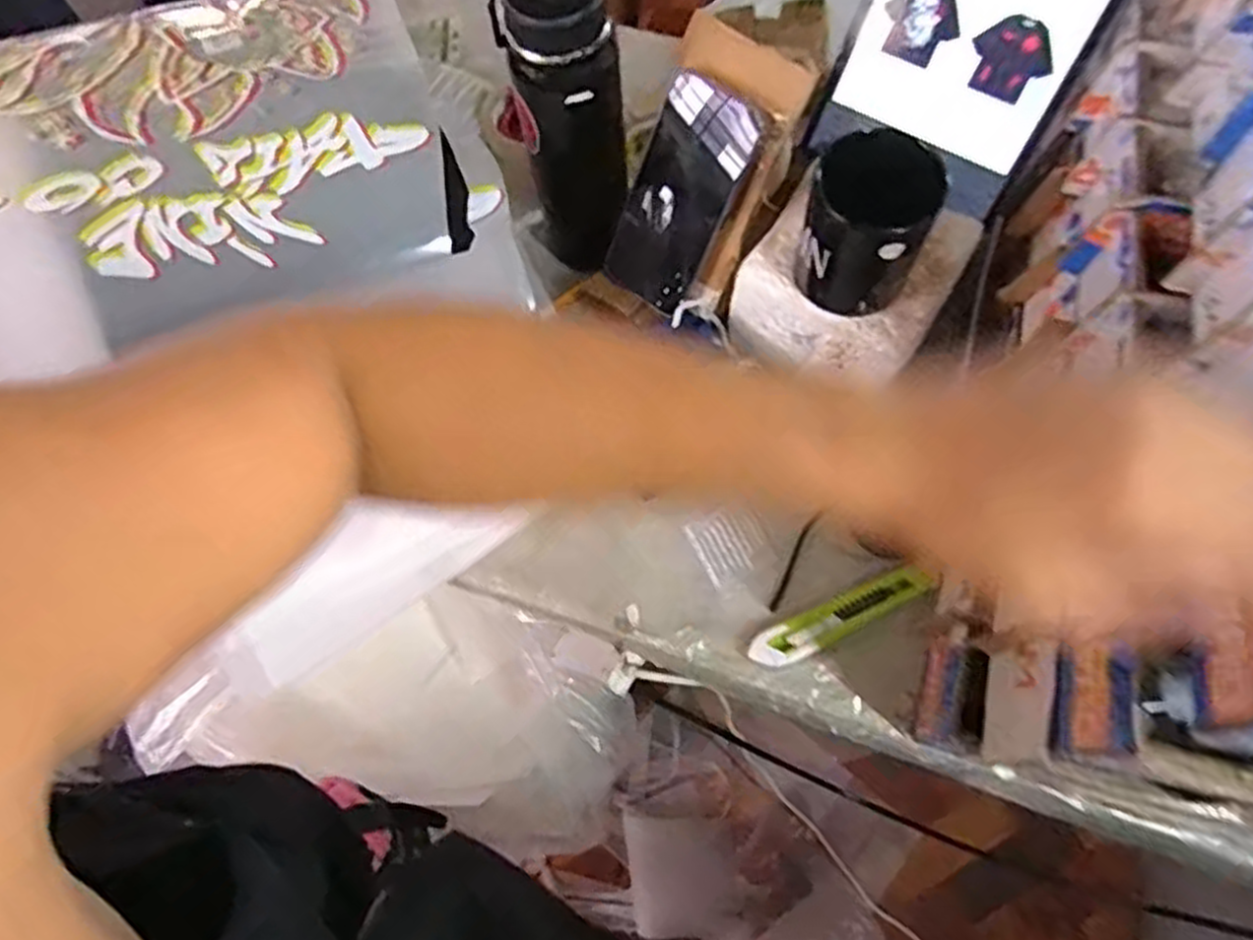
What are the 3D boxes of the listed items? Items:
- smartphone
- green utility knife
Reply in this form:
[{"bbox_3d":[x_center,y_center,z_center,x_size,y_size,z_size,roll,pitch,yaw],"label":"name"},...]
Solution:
[{"bbox_3d":[0.039,-0.201,0.591,0.076,0.163,0.012,37,38,14],"label":"smartphone"},{"bbox_3d":[0.157,0.107,0.579,0.141,0.011,0.030,-25,70,-8],"label":"green utility knife"}]

